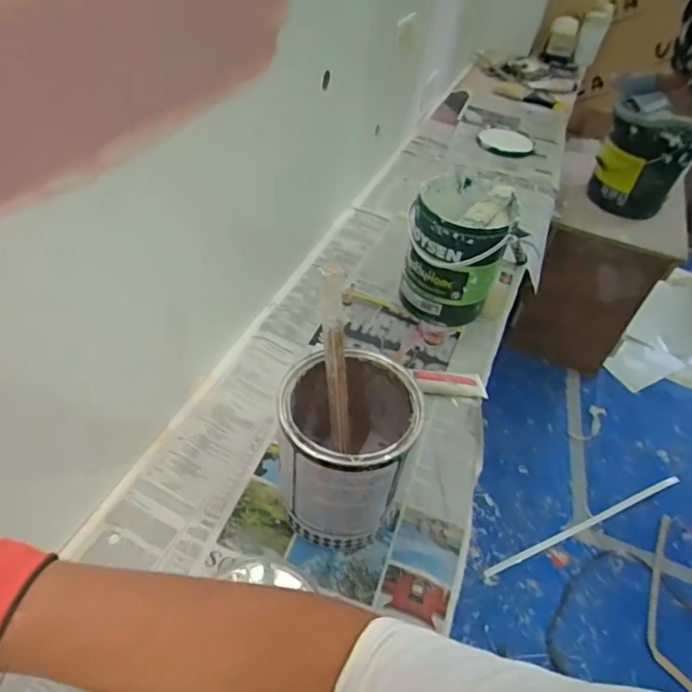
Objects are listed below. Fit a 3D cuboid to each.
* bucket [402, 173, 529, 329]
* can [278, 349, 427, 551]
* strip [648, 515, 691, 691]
[{"bbox_3d":[0.191,-0.172,0.960,0.160,0.226,0.167,4,46,-4],"label":"bucket"},{"bbox_3d":[-0.001,0.126,0.664,0.158,0.205,0.179,13,46,6],"label":"can"},{"bbox_3d":[0.931,0.716,1.551,0.125,0.029,0.526,14,46,6],"label":"strip"}]

